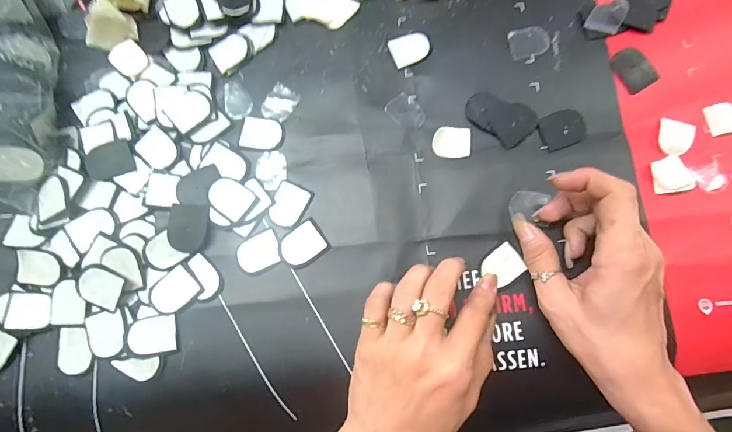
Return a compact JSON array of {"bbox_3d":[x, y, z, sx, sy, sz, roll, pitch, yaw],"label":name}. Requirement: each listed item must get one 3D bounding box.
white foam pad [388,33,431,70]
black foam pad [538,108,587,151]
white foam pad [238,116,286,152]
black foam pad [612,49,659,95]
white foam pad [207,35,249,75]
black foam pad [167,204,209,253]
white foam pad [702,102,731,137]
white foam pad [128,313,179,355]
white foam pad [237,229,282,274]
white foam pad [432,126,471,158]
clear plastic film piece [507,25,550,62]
[{"bbox_3d":[0.035,-0.133,0.319,0.030,0.004,0.025,-20,79,-3],"label":"white foam pad"},{"bbox_3d":[0.149,-0.066,0.304,0.034,0.004,0.027,-19,79,-2],"label":"black foam pad"},{"bbox_3d":[-0.079,-0.063,0.308,0.033,0.004,0.026,7,79,3],"label":"white foam pad"},{"bbox_3d":[0.206,-0.113,0.310,0.028,0.004,0.034,-31,80,-5],"label":"black foam pad"},{"bbox_3d":[-0.108,-0.131,0.320,0.030,0.004,0.024,-34,80,-5],"label":"white foam pad"},{"bbox_3d":[-0.128,0.008,0.290,0.028,0.004,0.033,5,79,2],"label":"black foam pad"},{"bbox_3d":[0.271,-0.074,0.304,0.027,0.004,0.024,-13,79,-1],"label":"white foam pad"},{"bbox_3d":[-0.147,0.082,0.277,0.031,0.004,0.025,-8,79,0],"label":"white foam pad"},{"bbox_3d":[-0.077,0.026,0.292,0.030,0.004,0.026,-23,79,-3],"label":"white foam pad"},{"bbox_3d":[0.065,-0.056,0.303,0.028,0.004,0.023,2,79,2],"label":"white foam pad"},{"bbox_3d":[0.128,-0.137,0.316,0.031,0.004,0.025,-14,79,-1],"label":"clear plastic film piece"}]

